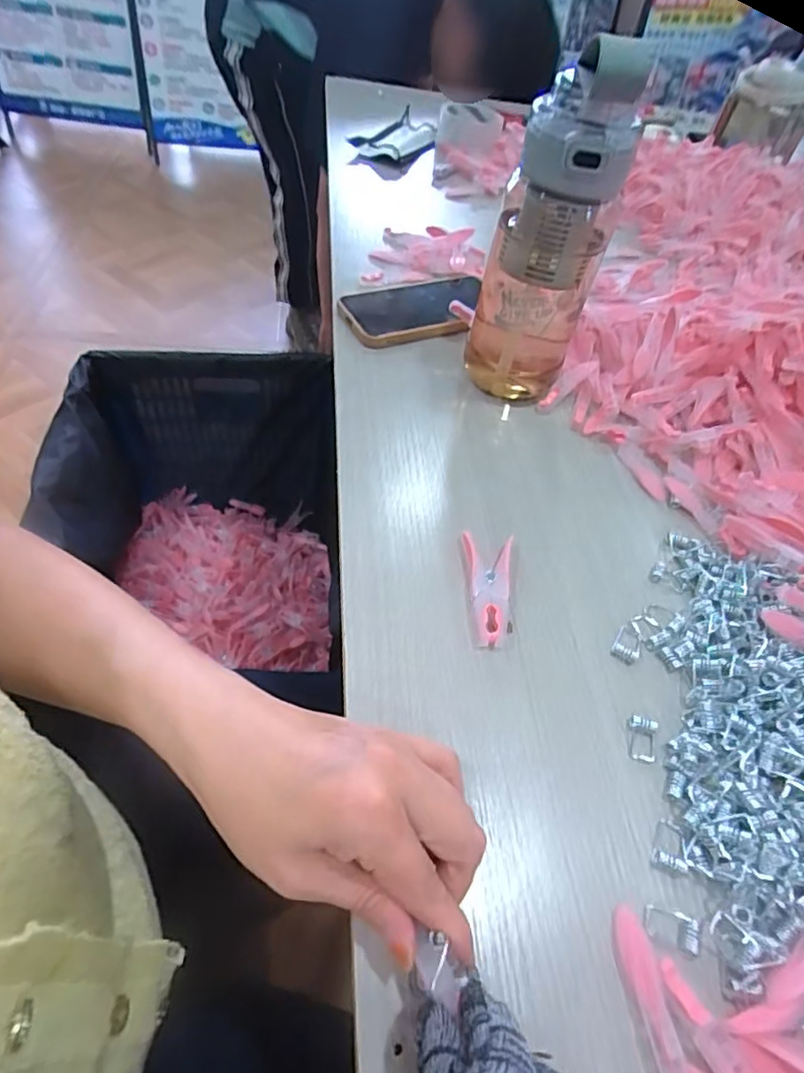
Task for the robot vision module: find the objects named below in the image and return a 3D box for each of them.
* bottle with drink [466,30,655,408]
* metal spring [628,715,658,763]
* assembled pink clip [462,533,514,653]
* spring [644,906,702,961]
[{"bbox_3d":[0.099,-0.206,0.408,0.085,0.231,0.095,20,51,7],"label":"bottle with drink"},{"bbox_3d":[0.129,0.108,0.306,0.014,0.006,0.023,16,51,4],"label":"metal spring"},{"bbox_3d":[0.053,0.032,0.350,0.031,0.009,0.076,8,51,-3],"label":"assembled pink clip"},{"bbox_3d":[0.120,0.172,0.252,0.023,0.006,0.015,25,54,13],"label":"spring"}]

